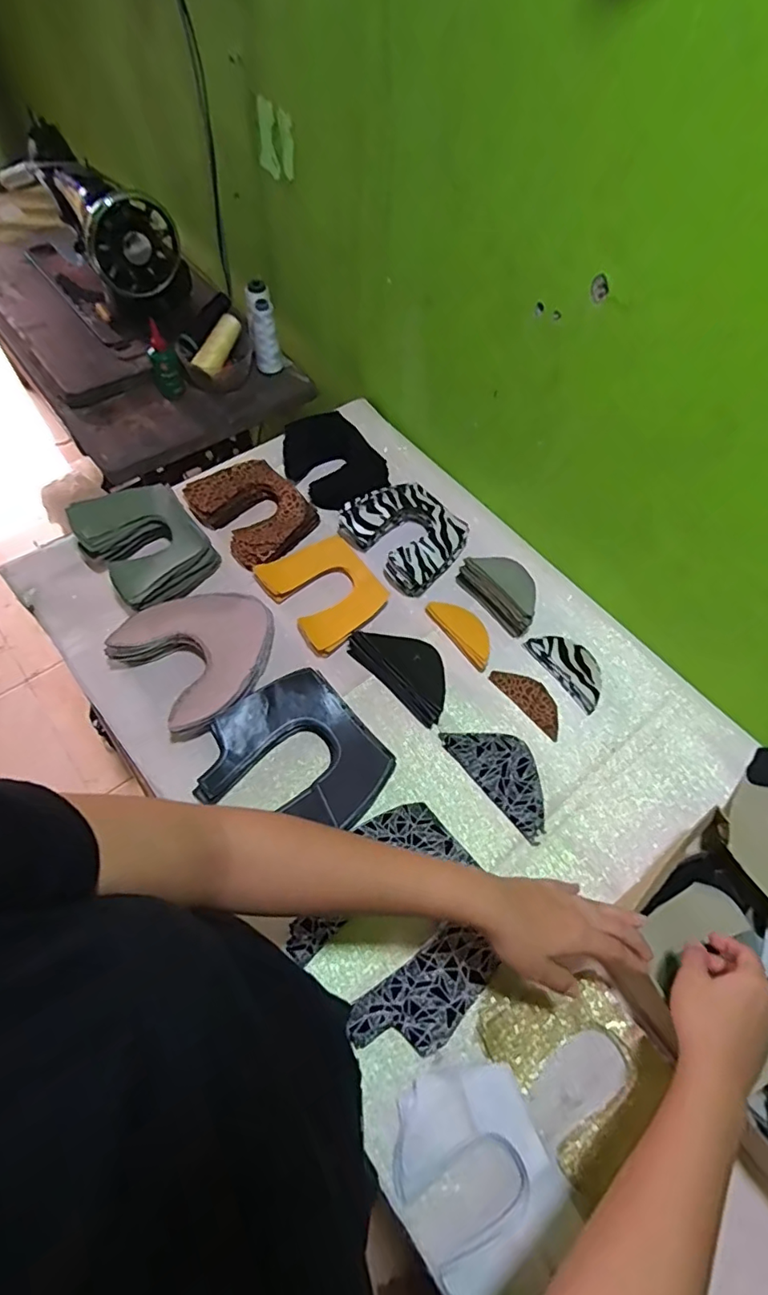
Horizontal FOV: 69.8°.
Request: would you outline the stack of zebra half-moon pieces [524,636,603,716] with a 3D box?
[{"bbox_3d":[0.238,0.024,0.696,0.060,0.013,0.111,-32,68,-19],"label":"stack of zebra half-moon pieces"}]

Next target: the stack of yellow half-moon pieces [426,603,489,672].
[{"bbox_3d":[0.104,-0.023,0.708,0.045,0.017,0.105,-33,68,-20],"label":"stack of yellow half-moon pieces"}]

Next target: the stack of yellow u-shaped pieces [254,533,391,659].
[{"bbox_3d":[-0.076,-0.076,0.720,0.126,0.026,0.155,-30,67,-19],"label":"stack of yellow u-shaped pieces"}]

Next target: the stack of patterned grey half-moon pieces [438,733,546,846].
[{"bbox_3d":[0.138,0.140,0.626,0.070,0.015,0.143,-35,69,-20],"label":"stack of patterned grey half-moon pieces"}]

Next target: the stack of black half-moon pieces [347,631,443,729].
[{"bbox_3d":[0.024,0.022,0.672,0.143,0.034,0.077,39,65,16],"label":"stack of black half-moon pieces"}]

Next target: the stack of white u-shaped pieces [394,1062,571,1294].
[{"bbox_3d":[0.075,0.427,0.449,0.117,0.032,0.134,-22,65,-15],"label":"stack of white u-shaped pieces"}]

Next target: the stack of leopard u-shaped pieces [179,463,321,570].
[{"bbox_3d":[-0.191,-0.199,0.781,0.171,0.030,0.131,41,66,17],"label":"stack of leopard u-shaped pieces"}]

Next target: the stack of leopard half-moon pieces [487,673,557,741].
[{"bbox_3d":[0.182,0.062,0.679,0.045,0.005,0.105,-36,69,-21],"label":"stack of leopard half-moon pieces"}]

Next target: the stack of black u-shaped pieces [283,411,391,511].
[{"bbox_3d":[-0.079,-0.284,0.835,0.126,0.048,0.167,-29,67,-18],"label":"stack of black u-shaped pieces"}]

